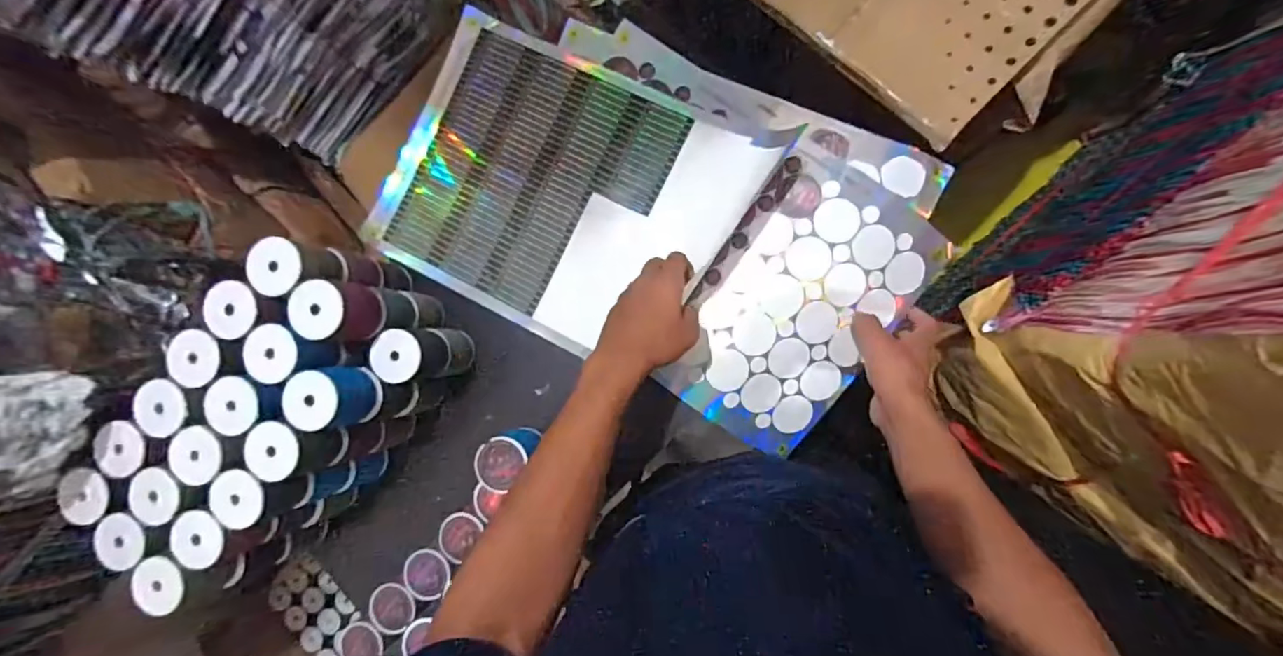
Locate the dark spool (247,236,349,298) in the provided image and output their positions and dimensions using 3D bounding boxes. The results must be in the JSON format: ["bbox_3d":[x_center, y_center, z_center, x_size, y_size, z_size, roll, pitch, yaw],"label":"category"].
[{"bbox_3d":[-0.337,-0.057,0.538,0.056,0.069,0.054,0,88,10],"label":"dark spool"}]

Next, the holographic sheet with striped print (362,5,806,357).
[{"bbox_3d":[-0.100,-0.161,0.655,0.432,0.042,0.317,28,93,10],"label":"holographic sheet with striped print"}]

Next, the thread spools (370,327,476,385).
[{"bbox_3d":[-0.242,0.030,0.626,0.050,0.145,0.057,-5,87,10],"label":"thread spools"}]

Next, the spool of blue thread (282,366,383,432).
[{"bbox_3d":[-0.301,0.069,0.533,0.054,0.069,0.056,0,88,10],"label":"spool of blue thread"}]

